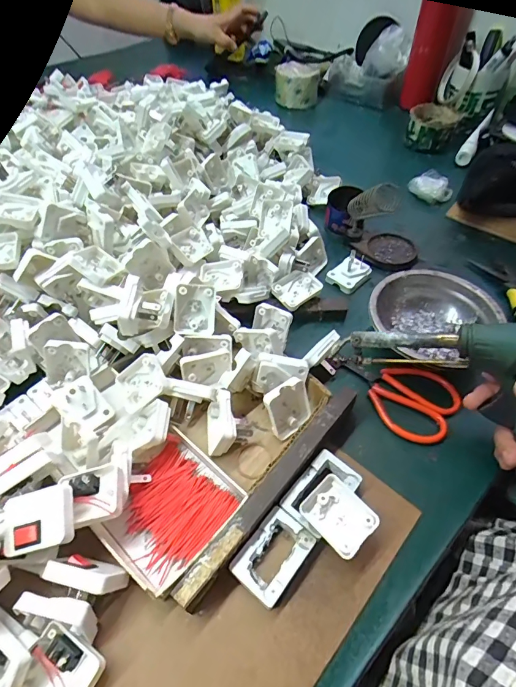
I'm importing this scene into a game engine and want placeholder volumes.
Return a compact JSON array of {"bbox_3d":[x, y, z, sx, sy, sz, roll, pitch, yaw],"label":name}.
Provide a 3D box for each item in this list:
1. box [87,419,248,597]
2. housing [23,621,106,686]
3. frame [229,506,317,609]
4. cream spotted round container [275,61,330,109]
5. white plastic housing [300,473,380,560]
[{"bbox_3d":[-0.074,0.126,0.315,0.094,0.020,0.094,35,60,25],"label":"box"},{"bbox_3d":[-0.125,0.207,0.252,0.049,0.018,0.039,23,56,18],"label":"housing"},{"bbox_3d":[0.012,0.157,0.294,0.039,0.016,0.057,33,59,24],"label":"frame"},{"bbox_3d":[0.078,-0.512,0.789,0.092,0.062,0.093,0,52,1],"label":"cream spotted round container"},{"bbox_3d":[0.059,0.126,0.294,0.039,0.010,0.048,-42,58,-15],"label":"white plastic housing"}]

